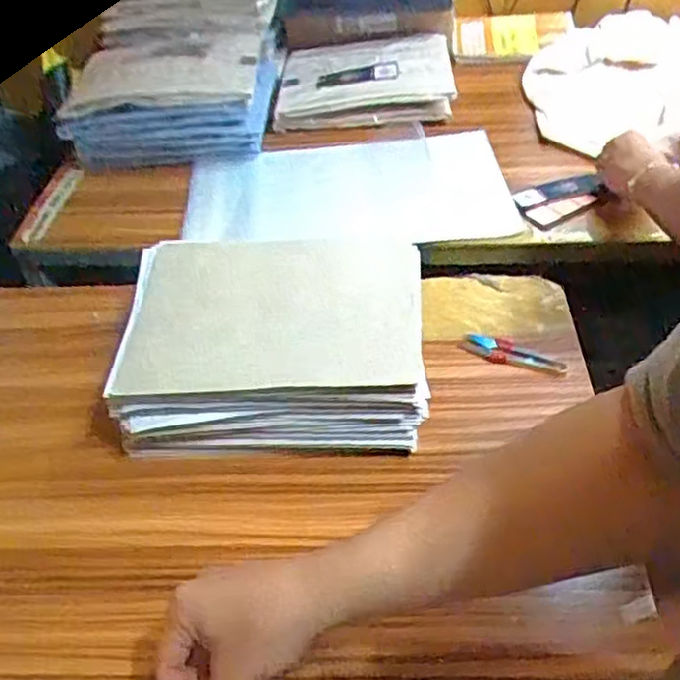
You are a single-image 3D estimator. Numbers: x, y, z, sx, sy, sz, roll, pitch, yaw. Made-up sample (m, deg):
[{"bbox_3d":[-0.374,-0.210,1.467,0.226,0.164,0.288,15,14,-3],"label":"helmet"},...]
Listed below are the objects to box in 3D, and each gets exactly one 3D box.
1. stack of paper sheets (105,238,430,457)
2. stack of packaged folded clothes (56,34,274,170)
[{"bbox_3d":[-0.061,-0.005,0.660,0.258,0.105,0.206,-2,44,1],"label":"stack of paper sheets"},{"bbox_3d":[-0.224,-0.318,0.967,0.260,0.084,0.221,-1,45,2],"label":"stack of packaged folded clothes"}]

